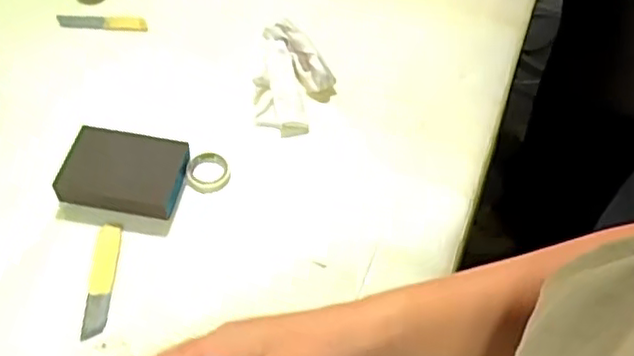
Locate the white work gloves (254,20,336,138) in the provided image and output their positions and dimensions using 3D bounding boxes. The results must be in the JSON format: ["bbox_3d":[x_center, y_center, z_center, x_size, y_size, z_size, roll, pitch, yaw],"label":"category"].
[{"bbox_3d":[-0.022,-0.101,0.662,0.078,0.036,0.129,8,53,2],"label":"white work gloves"}]

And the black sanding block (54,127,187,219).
[{"bbox_3d":[-0.168,-0.006,0.578,0.099,0.028,0.071,8,53,2],"label":"black sanding block"}]

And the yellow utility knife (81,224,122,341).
[{"bbox_3d":[-0.173,0.080,0.530,0.019,0.007,0.099,0,53,-4],"label":"yellow utility knife"}]

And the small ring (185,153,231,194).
[{"bbox_3d":[-0.099,-0.004,0.599,0.039,0.015,0.038,2,53,-3],"label":"small ring"}]

